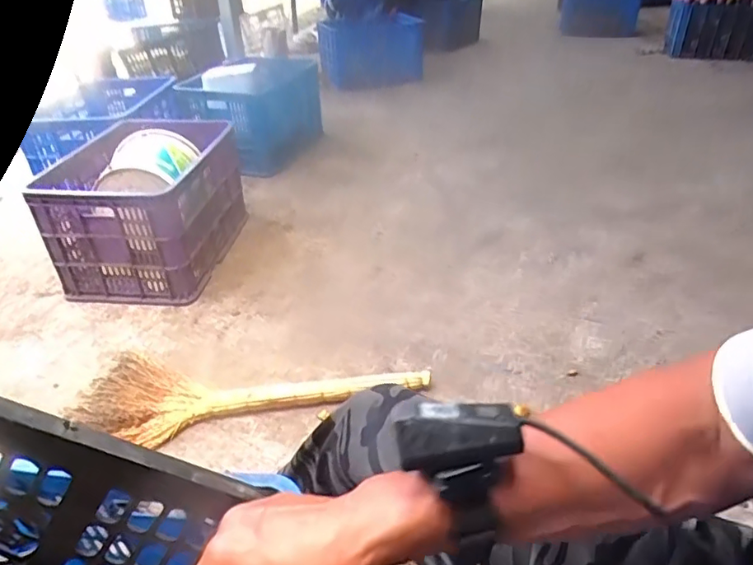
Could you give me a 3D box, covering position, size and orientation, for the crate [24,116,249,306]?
[{"bbox_3d":[-0.619,-0.248,1.539,0.410,0.322,0.637,-6,33,3],"label":"crate"}]

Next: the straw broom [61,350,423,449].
[{"bbox_3d":[-0.227,0.224,1.054,0.645,0.054,0.204,5,38,3],"label":"straw broom"}]

